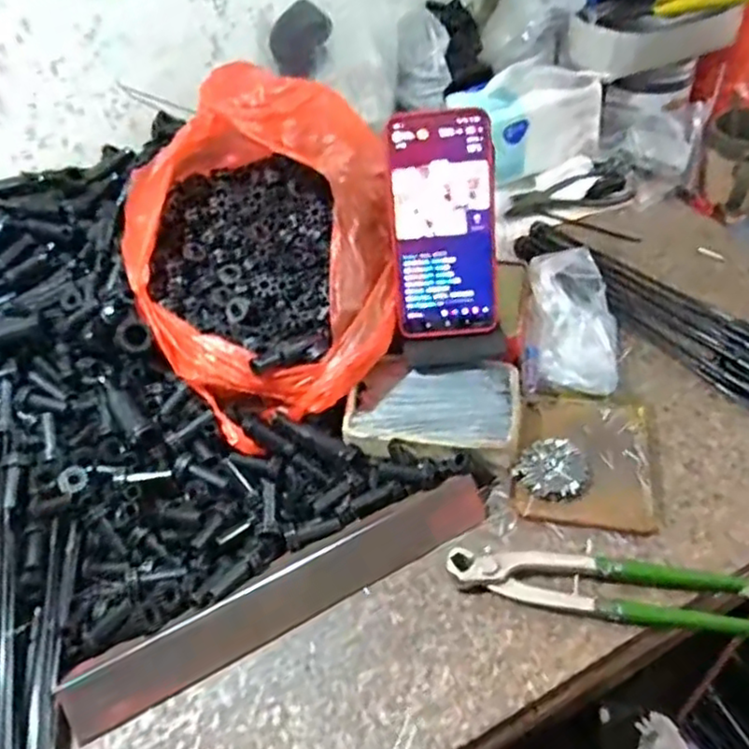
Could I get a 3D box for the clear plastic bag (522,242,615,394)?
[{"bbox_3d":[0.165,-0.037,0.552,0.078,0.062,0.135,4,48,10],"label":"clear plastic bag"}]

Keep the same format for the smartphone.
[{"bbox_3d":[0.052,-0.112,0.501,0.082,0.165,0.012,-5,13,1],"label":"smartphone"}]

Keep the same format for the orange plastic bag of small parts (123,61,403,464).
[{"bbox_3d":[-0.088,-0.106,0.531,0.200,0.161,0.263,-20,48,-12],"label":"orange plastic bag of small parts"}]

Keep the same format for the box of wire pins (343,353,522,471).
[{"bbox_3d":[0.046,0.027,0.509,0.132,0.029,0.089,-1,47,5],"label":"box of wire pins"}]

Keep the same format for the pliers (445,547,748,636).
[{"bbox_3d":[0.148,0.136,0.421,0.198,0.017,0.041,2,47,8],"label":"pliers"}]

